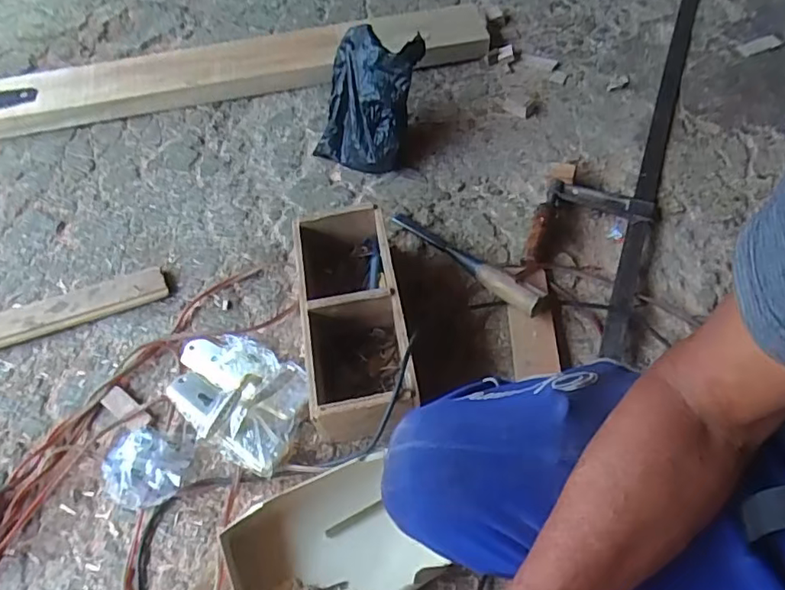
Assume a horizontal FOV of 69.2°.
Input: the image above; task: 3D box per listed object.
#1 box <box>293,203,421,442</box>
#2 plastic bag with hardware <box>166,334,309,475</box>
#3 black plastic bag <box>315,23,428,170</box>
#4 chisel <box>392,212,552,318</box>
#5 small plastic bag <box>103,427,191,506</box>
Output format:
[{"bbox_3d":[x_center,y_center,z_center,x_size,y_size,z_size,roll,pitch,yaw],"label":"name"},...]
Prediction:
[{"bbox_3d":[-0.048,0.034,0.751,0.130,0.111,0.292,-9,59,-3],"label":"box"},{"bbox_3d":[-0.205,0.124,0.739,0.212,0.053,0.142,25,63,17],"label":"plastic bag with hardware"},{"bbox_3d":[-0.042,-0.312,0.935,0.151,0.184,0.141,16,61,12],"label":"black plastic bag"},{"bbox_3d":[0.109,-0.055,0.840,0.047,0.038,0.277,-39,51,-18],"label":"chisel"},{"bbox_3d":[-0.308,0.213,0.699,0.110,0.038,0.095,-1,59,3],"label":"small plastic bag"}]

